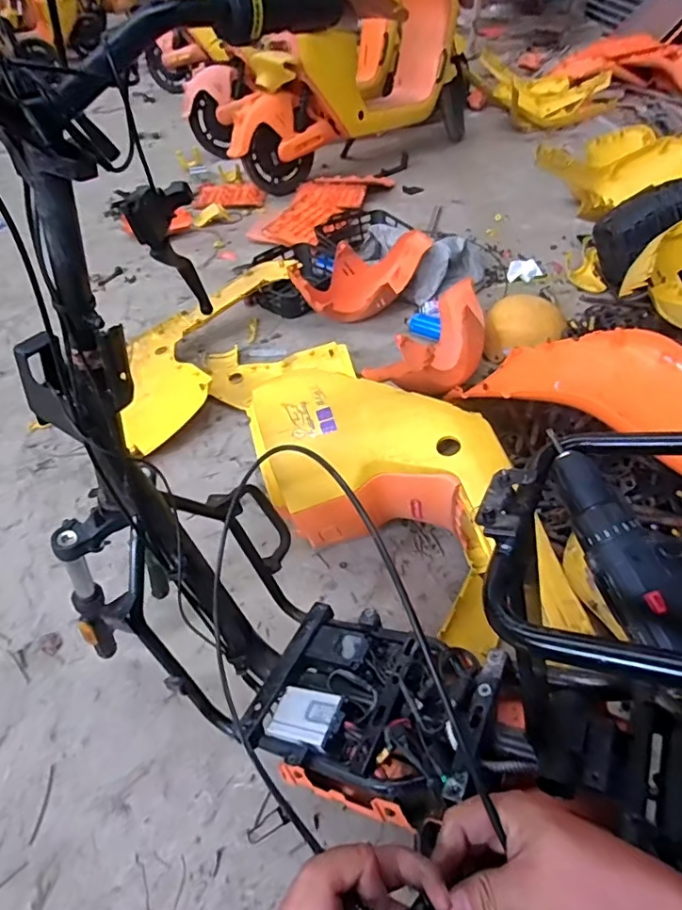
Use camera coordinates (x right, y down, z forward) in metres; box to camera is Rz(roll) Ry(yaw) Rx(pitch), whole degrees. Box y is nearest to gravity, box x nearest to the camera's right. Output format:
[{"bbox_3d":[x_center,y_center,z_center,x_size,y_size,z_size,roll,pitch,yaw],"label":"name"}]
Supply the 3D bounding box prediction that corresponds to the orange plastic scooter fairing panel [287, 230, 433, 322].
[{"bbox_3d":[0.057,-0.567,1.727,0.240,0.175,0.441,35,58,30],"label":"orange plastic scooter fairing panel"}]

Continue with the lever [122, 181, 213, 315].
[{"bbox_3d":[-0.153,-0.196,0.518,0.032,0.146,0.066,9,70,12],"label":"lever"}]

